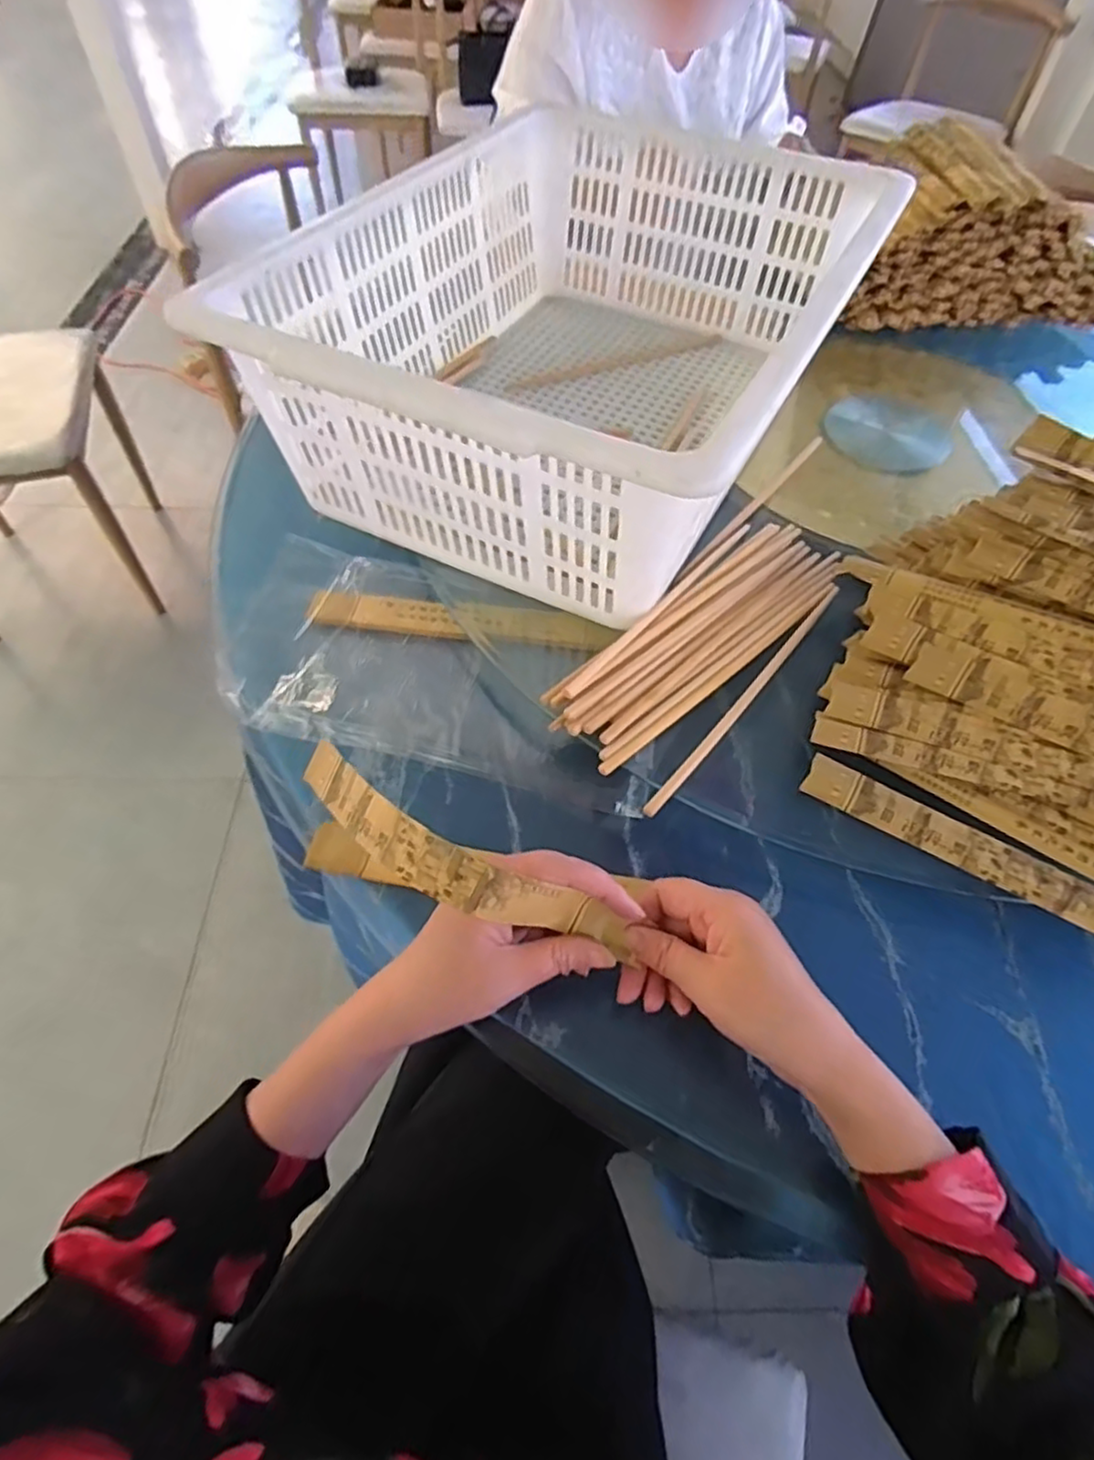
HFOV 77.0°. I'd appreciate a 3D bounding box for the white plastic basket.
[{"bbox_3d":[0.033,-0.320,0.581,0.372,0.167,0.490,25,58,14],"label":"white plastic basket"}]

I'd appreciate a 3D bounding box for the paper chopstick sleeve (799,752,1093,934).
[{"bbox_3d":[0.280,0.083,0.412,0.256,0.008,0.029,28,72,19],"label":"paper chopstick sleeve"}]

